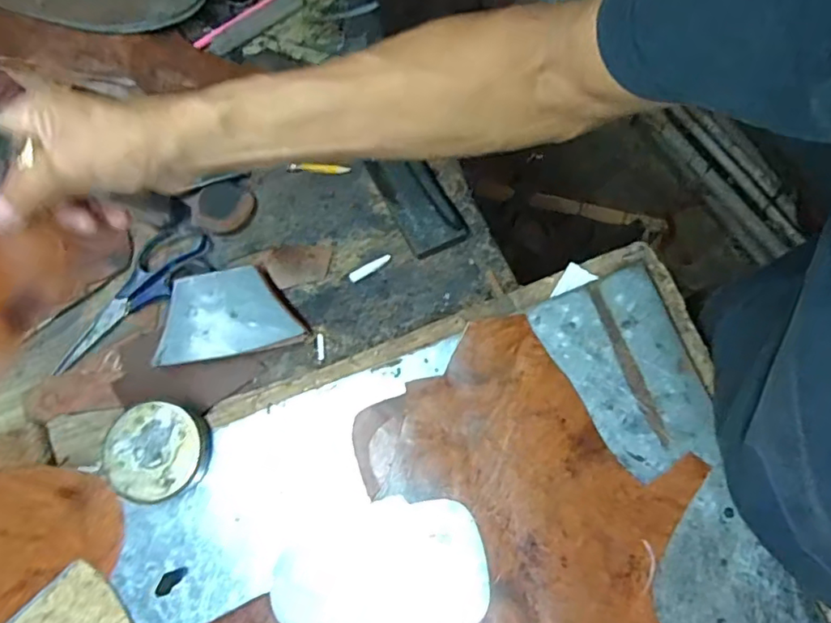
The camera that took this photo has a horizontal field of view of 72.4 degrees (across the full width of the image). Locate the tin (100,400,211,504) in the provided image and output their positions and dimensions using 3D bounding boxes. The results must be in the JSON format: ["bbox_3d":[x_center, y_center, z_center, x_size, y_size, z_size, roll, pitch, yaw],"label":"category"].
[{"bbox_3d":[-0.207,0.112,0.452,0.075,0.027,0.073,1,72,-2],"label":"tin"}]

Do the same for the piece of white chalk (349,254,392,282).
[{"bbox_3d":[-0.042,-0.041,0.526,0.042,0.004,0.010,-32,76,-11],"label":"piece of white chalk"}]

